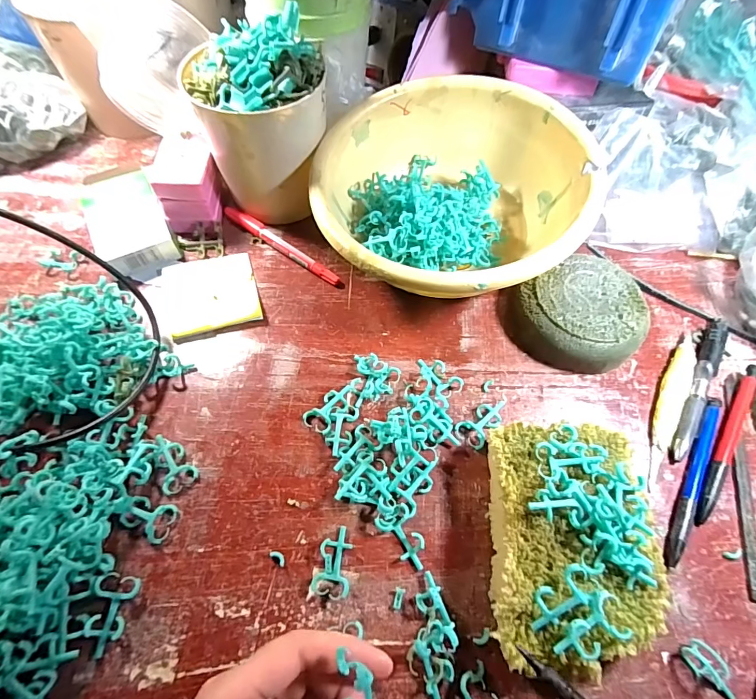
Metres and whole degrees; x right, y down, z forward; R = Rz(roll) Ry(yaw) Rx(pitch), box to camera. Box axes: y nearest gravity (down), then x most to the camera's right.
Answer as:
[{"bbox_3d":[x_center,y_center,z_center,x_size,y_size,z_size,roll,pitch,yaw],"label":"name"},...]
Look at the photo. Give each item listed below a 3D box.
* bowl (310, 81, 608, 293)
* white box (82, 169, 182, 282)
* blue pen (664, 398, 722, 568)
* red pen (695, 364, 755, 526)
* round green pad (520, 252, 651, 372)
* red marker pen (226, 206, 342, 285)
[{"bbox_3d":[0.058,-0.128,0.362,0.216,0.099,0.219,1,61,-2],"label":"bowl"},{"bbox_3d":[-0.229,-0.118,0.381,0.061,0.030,0.114,-25,65,-16],"label":"white box"},{"bbox_3d":[0.224,0.089,0.294,0.011,0.008,0.135,32,64,14],"label":"blue pen"},{"bbox_3d":[0.262,0.068,0.305,0.017,0.012,0.141,35,65,16],"label":"red pen"},{"bbox_3d":[0.168,-0.026,0.344,0.095,0.036,0.090,1,61,-2],"label":"round green pad"},{"bbox_3d":[-0.093,-0.099,0.389,0.142,0.012,0.013,35,65,16],"label":"red marker pen"}]

